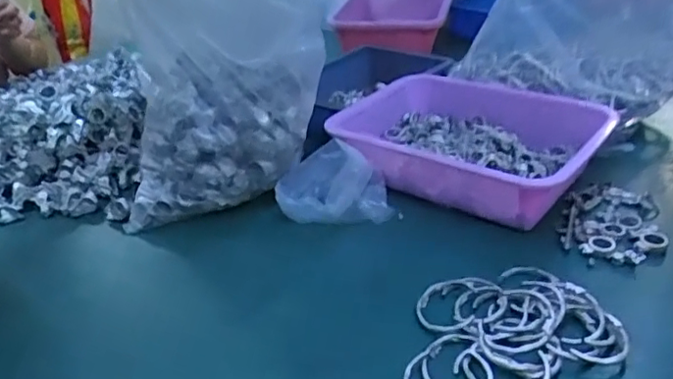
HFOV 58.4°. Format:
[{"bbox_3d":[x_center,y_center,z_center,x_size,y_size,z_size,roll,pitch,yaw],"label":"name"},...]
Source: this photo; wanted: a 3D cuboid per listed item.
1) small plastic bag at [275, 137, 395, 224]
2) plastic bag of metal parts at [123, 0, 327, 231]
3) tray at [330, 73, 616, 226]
[{"bbox_3d":[-0.003,-0.005,0.702,0.129,0.082,0.079,12,33,27],"label":"small plastic bag"},{"bbox_3d":[-0.146,-0.148,0.787,0.237,0.310,0.264,-6,29,-3],"label":"plastic bag of metal parts"},{"bbox_3d":[0.156,-0.043,0.739,0.293,0.103,0.222,14,34,29],"label":"tray"}]

